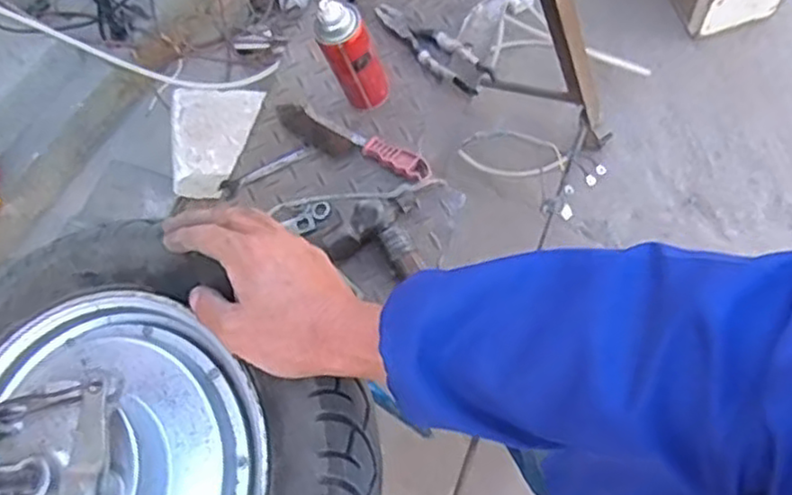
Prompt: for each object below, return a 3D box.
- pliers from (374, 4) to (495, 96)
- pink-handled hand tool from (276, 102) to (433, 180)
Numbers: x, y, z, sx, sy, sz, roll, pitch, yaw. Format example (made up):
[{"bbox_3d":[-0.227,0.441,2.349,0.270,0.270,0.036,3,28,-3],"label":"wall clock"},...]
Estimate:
[{"bbox_3d":[0.044,-0.271,0.968,0.201,0.025,0.053,41,79,22],"label":"pliers"},{"bbox_3d":[-0.057,-0.139,0.943,0.223,0.031,0.044,22,72,18],"label":"pink-handled hand tool"}]

